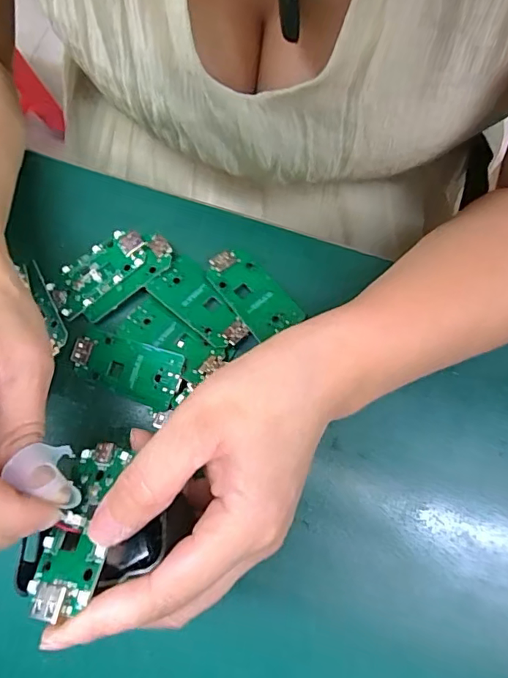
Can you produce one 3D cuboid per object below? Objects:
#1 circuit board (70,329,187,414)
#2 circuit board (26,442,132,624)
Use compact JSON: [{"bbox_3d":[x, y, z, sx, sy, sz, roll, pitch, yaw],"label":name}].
[{"bbox_3d":[-0.072,0.016,0.278,0.063,0.009,0.031,18,77,6],"label":"circuit board"},{"bbox_3d":[-0.067,0.071,0.192,0.029,0.009,0.064,-8,54,25],"label":"circuit board"}]

